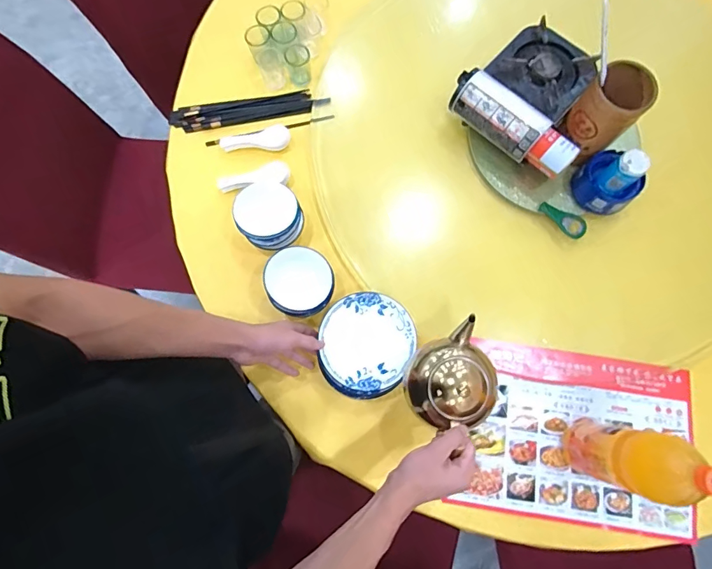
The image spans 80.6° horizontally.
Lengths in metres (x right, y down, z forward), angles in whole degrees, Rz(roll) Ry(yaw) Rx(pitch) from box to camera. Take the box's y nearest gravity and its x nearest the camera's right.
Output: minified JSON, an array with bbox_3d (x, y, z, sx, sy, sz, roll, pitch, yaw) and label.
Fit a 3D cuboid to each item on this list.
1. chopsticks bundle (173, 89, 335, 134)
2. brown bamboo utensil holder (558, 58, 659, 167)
[{"bbox_3d":[-0.224,-0.366,0.880,0.320,0.013,0.060,-9,77,-3],"label":"chopsticks bundle"},{"bbox_3d":[0.445,-0.305,0.749,0.093,0.141,0.096,-25,78,-6],"label":"brown bamboo utensil holder"}]

